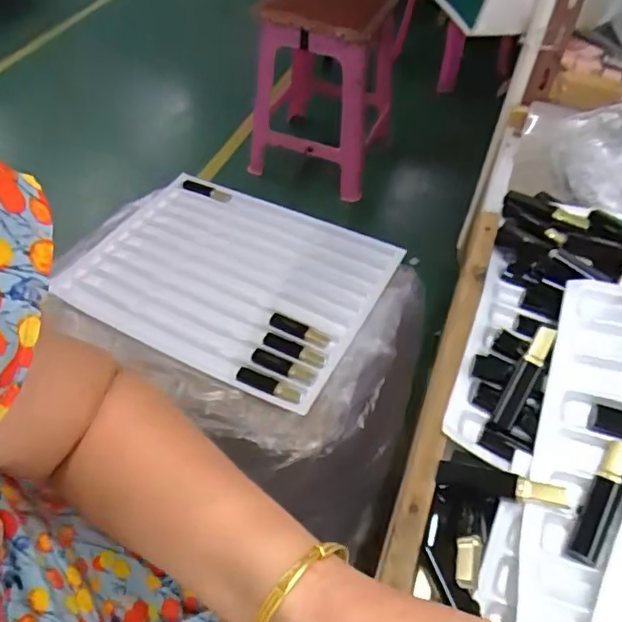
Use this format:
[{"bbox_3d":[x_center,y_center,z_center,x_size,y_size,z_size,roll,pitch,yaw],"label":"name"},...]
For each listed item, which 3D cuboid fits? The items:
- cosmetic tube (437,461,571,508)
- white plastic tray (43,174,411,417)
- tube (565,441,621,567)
[{"bbox_3d":[0.128,0.118,0.379,0.083,0.015,0.015,5,47,26],"label":"cosmetic tube"},{"bbox_3d":[-0.114,-0.059,0.821,0.418,0.029,0.338,21,53,18],"label":"white plastic tray"},{"bbox_3d":[0.187,0.123,0.361,0.017,0.024,0.084,26,54,21],"label":"tube"}]

